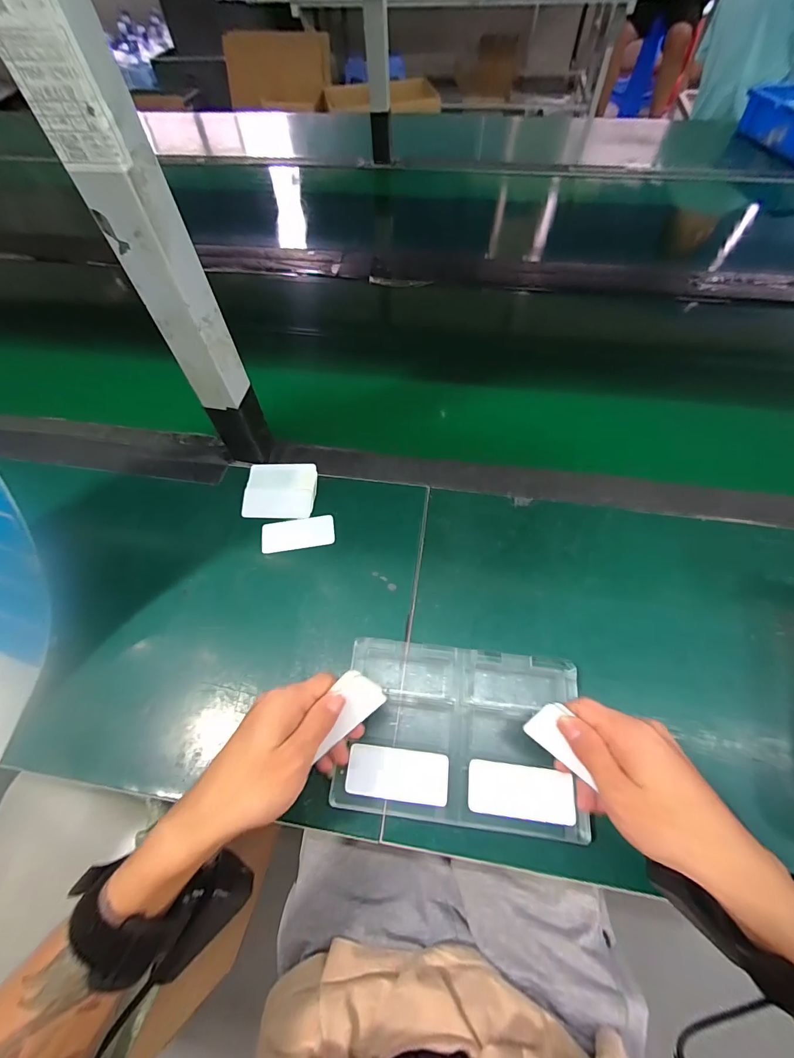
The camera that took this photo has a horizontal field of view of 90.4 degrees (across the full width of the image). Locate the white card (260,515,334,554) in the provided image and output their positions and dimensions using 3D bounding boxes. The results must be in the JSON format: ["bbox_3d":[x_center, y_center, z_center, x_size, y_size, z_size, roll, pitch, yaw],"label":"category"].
[{"bbox_3d":[-0.113,0.005,0.452,0.081,0.004,0.039,-8,62,-3],"label":"white card"}]

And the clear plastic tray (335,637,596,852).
[{"bbox_3d":[0.054,0.175,0.344,0.196,0.018,0.135,6,61,4],"label":"clear plastic tray"}]

